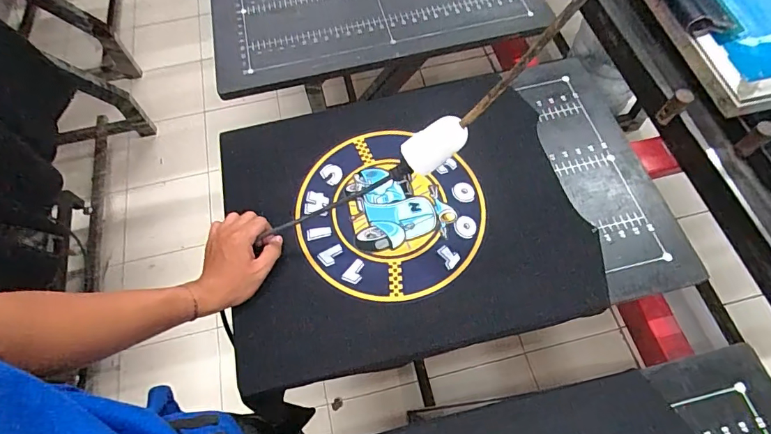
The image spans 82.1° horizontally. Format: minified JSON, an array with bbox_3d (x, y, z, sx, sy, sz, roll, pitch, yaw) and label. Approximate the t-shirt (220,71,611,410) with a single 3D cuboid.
[{"bbox_3d":[0.014,-0.018,0.603,0.452,0.038,0.395,-15,63,-5],"label":"t-shirt"}]

